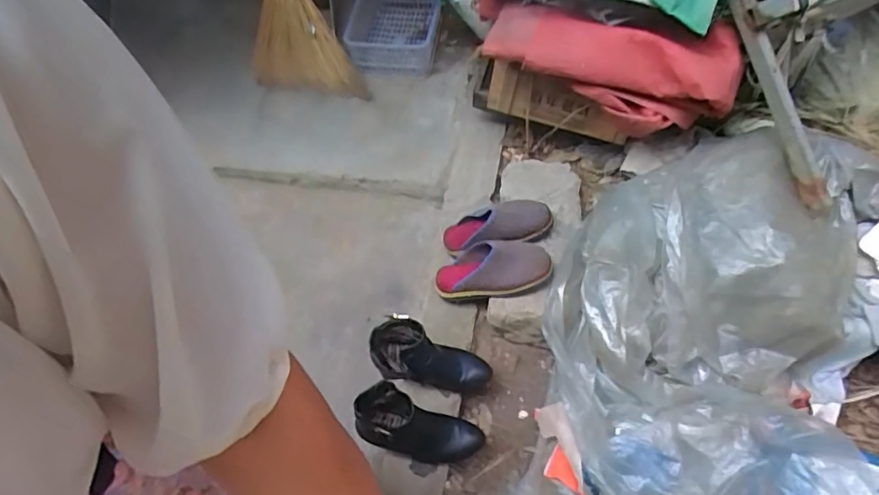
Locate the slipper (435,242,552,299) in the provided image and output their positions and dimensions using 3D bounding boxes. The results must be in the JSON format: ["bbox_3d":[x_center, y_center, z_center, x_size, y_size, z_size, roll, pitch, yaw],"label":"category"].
[{"bbox_3d":[0.106,0.044,1.193,0.242,0.076,0.112,-11,56,18],"label":"slipper"}]

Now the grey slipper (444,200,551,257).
[{"bbox_3d":[0.124,-0.040,1.262,0.241,0.073,0.109,-14,55,20],"label":"grey slipper"}]

